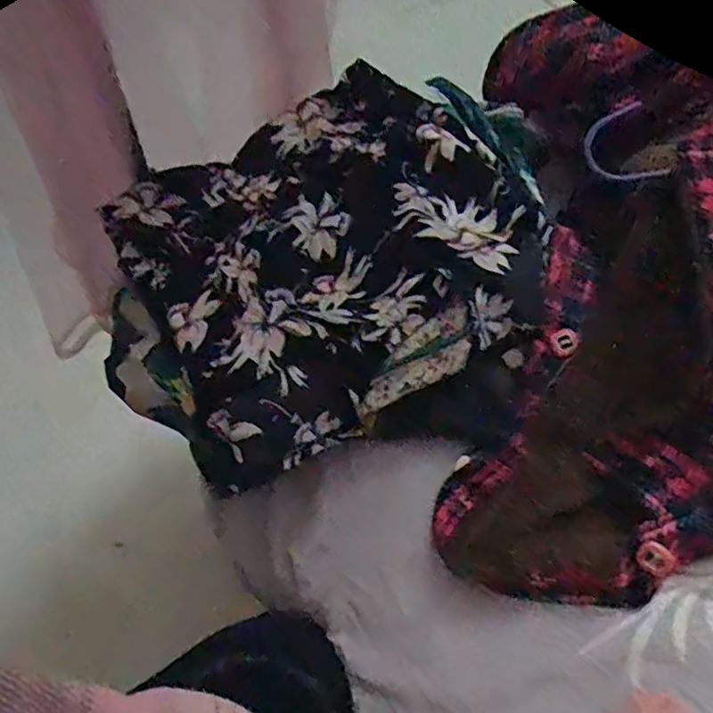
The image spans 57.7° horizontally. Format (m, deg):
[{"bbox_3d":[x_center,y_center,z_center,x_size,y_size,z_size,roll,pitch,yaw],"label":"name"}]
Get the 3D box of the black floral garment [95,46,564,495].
[{"bbox_3d":[-0.030,-0.073,0.564,0.386,0.125,0.302,-25,57,-13],"label":"black floral garment"}]

